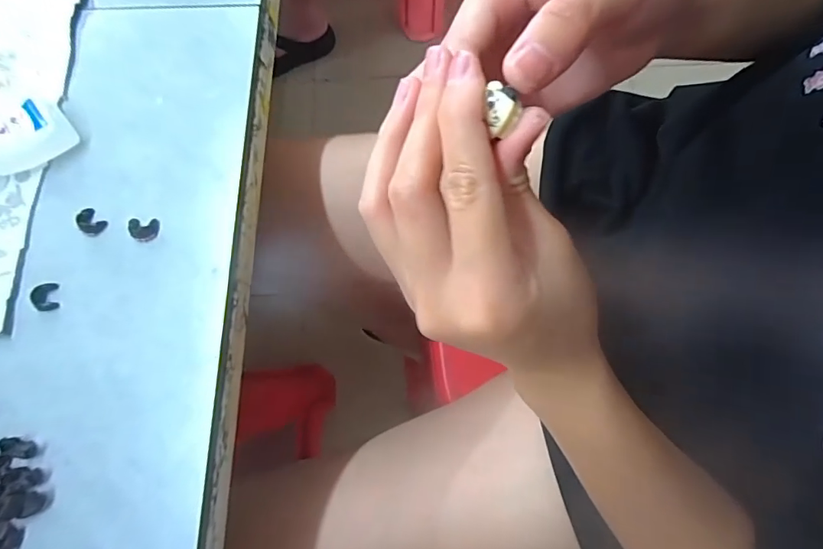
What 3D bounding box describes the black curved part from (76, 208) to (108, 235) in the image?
[{"bbox_3d":[-0.190,-0.031,0.267,0.017,0.005,0.013,39,81,11],"label":"black curved part"}]

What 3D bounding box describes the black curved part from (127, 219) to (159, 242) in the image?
[{"bbox_3d":[-0.158,-0.026,0.265,0.018,0.004,0.014,-3,76,2],"label":"black curved part"}]

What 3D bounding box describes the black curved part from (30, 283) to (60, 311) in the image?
[{"bbox_3d":[-0.207,0.012,0.255,0.011,0.007,0.015,-16,76,-1],"label":"black curved part"}]

